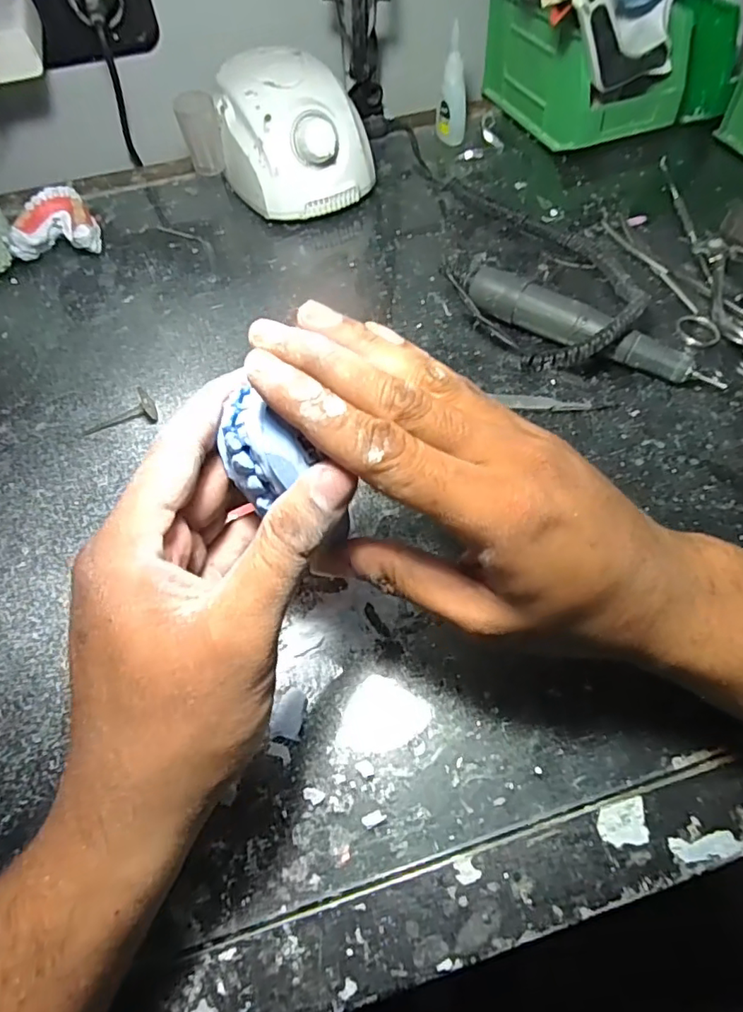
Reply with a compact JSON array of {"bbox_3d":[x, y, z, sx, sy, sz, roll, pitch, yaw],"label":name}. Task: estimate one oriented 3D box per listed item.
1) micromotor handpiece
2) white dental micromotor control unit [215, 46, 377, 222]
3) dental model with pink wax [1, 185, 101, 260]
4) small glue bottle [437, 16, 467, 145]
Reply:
[{"bbox_3d":[0.136,-0.111,0.351,0.160,0.029,0.020,28,63,19],"label":"micromotor handpiece"},{"bbox_3d":[-0.068,-0.304,0.455,0.110,0.082,0.134,-19,59,-9],"label":"white dental micromotor control unit"},{"bbox_3d":[-0.251,-0.221,0.439,0.063,0.035,0.049,-11,58,-4],"label":"dental model with pink wax"},{"bbox_3d":[0.072,-0.365,0.485,0.024,0.082,0.020,-3,57,1],"label":"small glue bottle"}]

